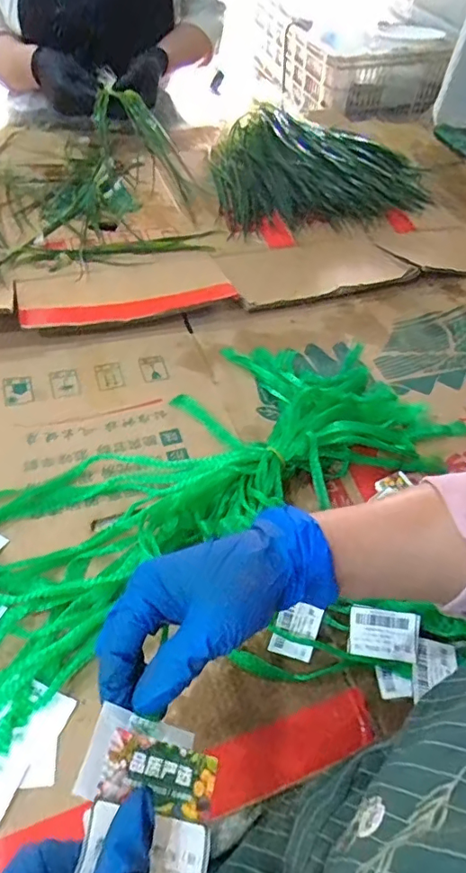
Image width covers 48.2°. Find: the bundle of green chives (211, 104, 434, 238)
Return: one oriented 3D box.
[{"bbox_3d":[0.158,-0.489,0.938,0.396,0.109,0.260,-9,53,-13],"label":"bundle of green chives"}]

